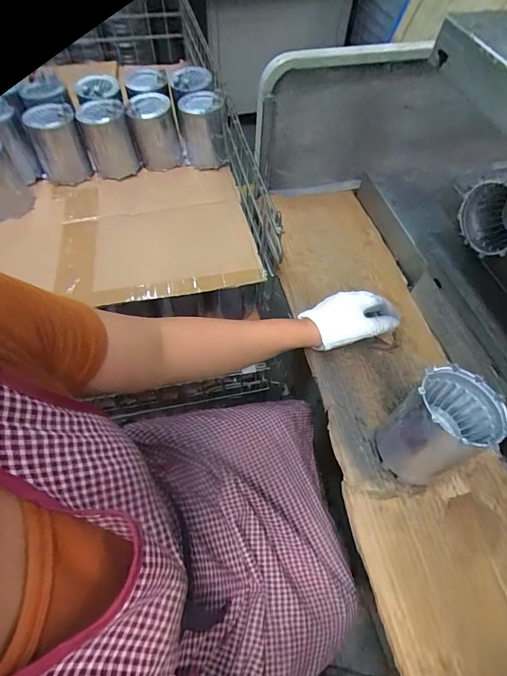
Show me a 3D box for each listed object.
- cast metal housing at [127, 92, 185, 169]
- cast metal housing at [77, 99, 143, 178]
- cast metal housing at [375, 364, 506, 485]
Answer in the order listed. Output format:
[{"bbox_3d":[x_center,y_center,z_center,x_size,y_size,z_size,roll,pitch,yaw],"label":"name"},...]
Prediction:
[{"bbox_3d":[-0.203,-0.430,0.776,0.091,0.120,0.085,-10,60,-7],"label":"cast metal housing"},{"bbox_3d":[-0.290,-0.396,0.747,0.089,0.128,0.088,-16,61,-11],"label":"cast metal housing"},{"bbox_3d":[0.213,0.105,0.435,0.099,0.118,0.117,34,64,17],"label":"cast metal housing"}]

